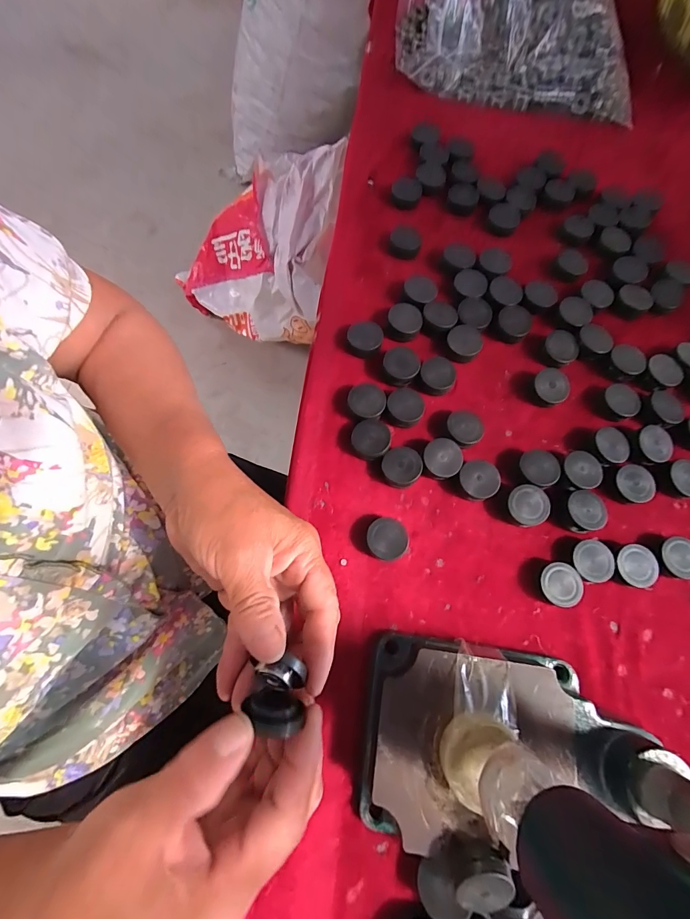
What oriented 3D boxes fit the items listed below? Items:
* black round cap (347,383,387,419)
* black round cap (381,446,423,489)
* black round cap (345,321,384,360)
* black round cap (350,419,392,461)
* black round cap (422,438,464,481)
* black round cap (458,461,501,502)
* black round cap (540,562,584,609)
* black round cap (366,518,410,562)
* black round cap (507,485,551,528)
[{"bbox_3d":[0.019,-0.051,0.329,0.032,0.014,0.034,0,74,-2],"label":"black round cap"},{"bbox_3d":[0.047,0.006,0.314,0.032,0.019,0.033,0,74,-2],"label":"black round cap"},{"bbox_3d":[0.018,-0.113,0.348,0.032,0.016,0.030,0,74,-2],"label":"black round cap"},{"bbox_3d":[0.022,-0.016,0.320,0.033,0.017,0.031,0,74,-2],"label":"black round cap"},{"bbox_3d":[0.082,0.000,0.317,0.031,0.020,0.031,0,74,-2],"label":"black round cap"},{"bbox_3d":[0.112,0.018,0.313,0.029,0.019,0.031,0,74,-2],"label":"black round cap"},{"bbox_3d":[0.169,0.099,0.293,0.033,0.014,0.032,0,74,-2],"label":"black round cap"},{"bbox_3d":[0.033,0.064,0.296,0.031,0.020,0.032,0,74,-2],"label":"black round cap"},{"bbox_3d":[0.150,0.039,0.307,0.035,0.019,0.031,14,74,2],"label":"black round cap"}]

